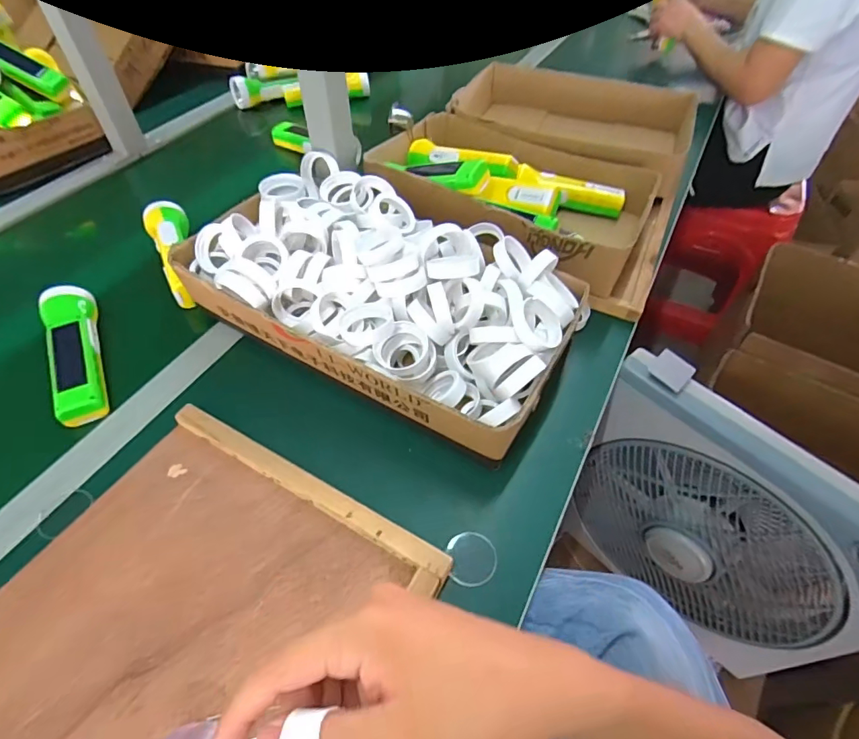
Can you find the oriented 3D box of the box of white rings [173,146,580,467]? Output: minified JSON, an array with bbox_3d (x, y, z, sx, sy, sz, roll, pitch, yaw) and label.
[{"bbox_3d":[-0.056,-0.086,0.536,0.415,0.118,0.234,24,56,17],"label":"box of white rings"}]

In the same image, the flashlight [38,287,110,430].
[{"bbox_3d":[-0.384,-0.023,0.518,0.045,0.039,0.173,-20,55,-16],"label":"flashlight"}]

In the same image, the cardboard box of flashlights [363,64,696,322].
[{"bbox_3d":[0.169,-0.310,0.717,0.409,0.120,0.541,18,54,13],"label":"cardboard box of flashlights"}]

